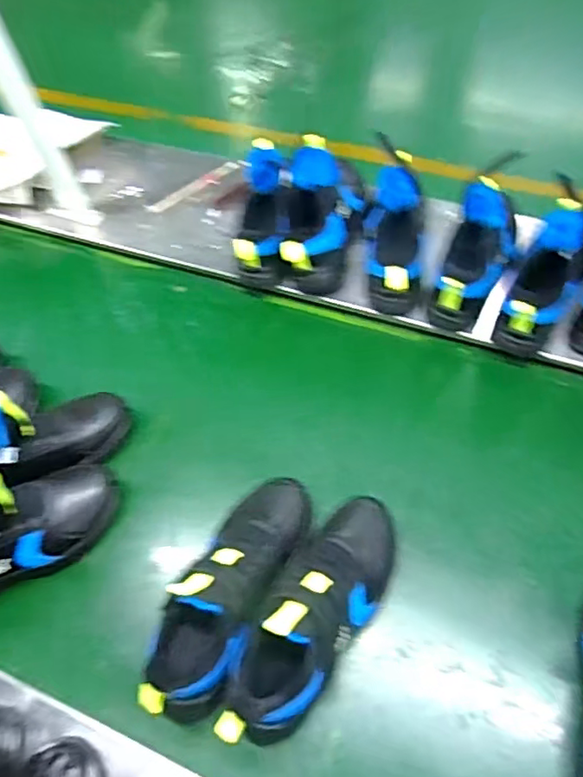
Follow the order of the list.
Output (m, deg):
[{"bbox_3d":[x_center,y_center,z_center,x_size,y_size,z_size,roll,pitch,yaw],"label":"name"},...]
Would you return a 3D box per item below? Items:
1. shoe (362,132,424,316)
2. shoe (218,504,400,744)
[{"bbox_3d":[0.149,-0.212,0.790,0.092,0.139,0.201,-2,58,2],"label":"shoe"},{"bbox_3d":[0.023,0.223,0.580,0.096,0.133,0.266,29,64,20],"label":"shoe"}]

